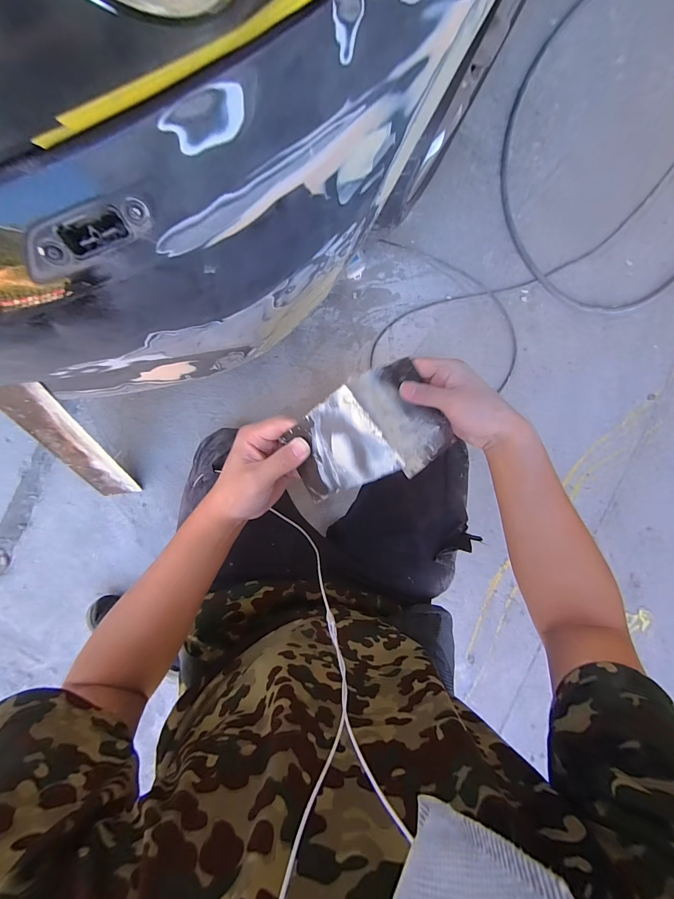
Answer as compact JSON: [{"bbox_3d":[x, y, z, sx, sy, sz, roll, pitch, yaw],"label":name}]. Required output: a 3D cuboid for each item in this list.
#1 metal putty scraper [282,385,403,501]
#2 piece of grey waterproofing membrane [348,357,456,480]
[{"bbox_3d":[-0.006,0.003,0.294,0.075,0.117,0.005,53,49,-8],"label":"metal putty scraper"},{"bbox_3d":[0.078,-0.040,0.386,0.073,0.004,0.130,-36,108,-4],"label":"piece of grey waterproofing membrane"}]

